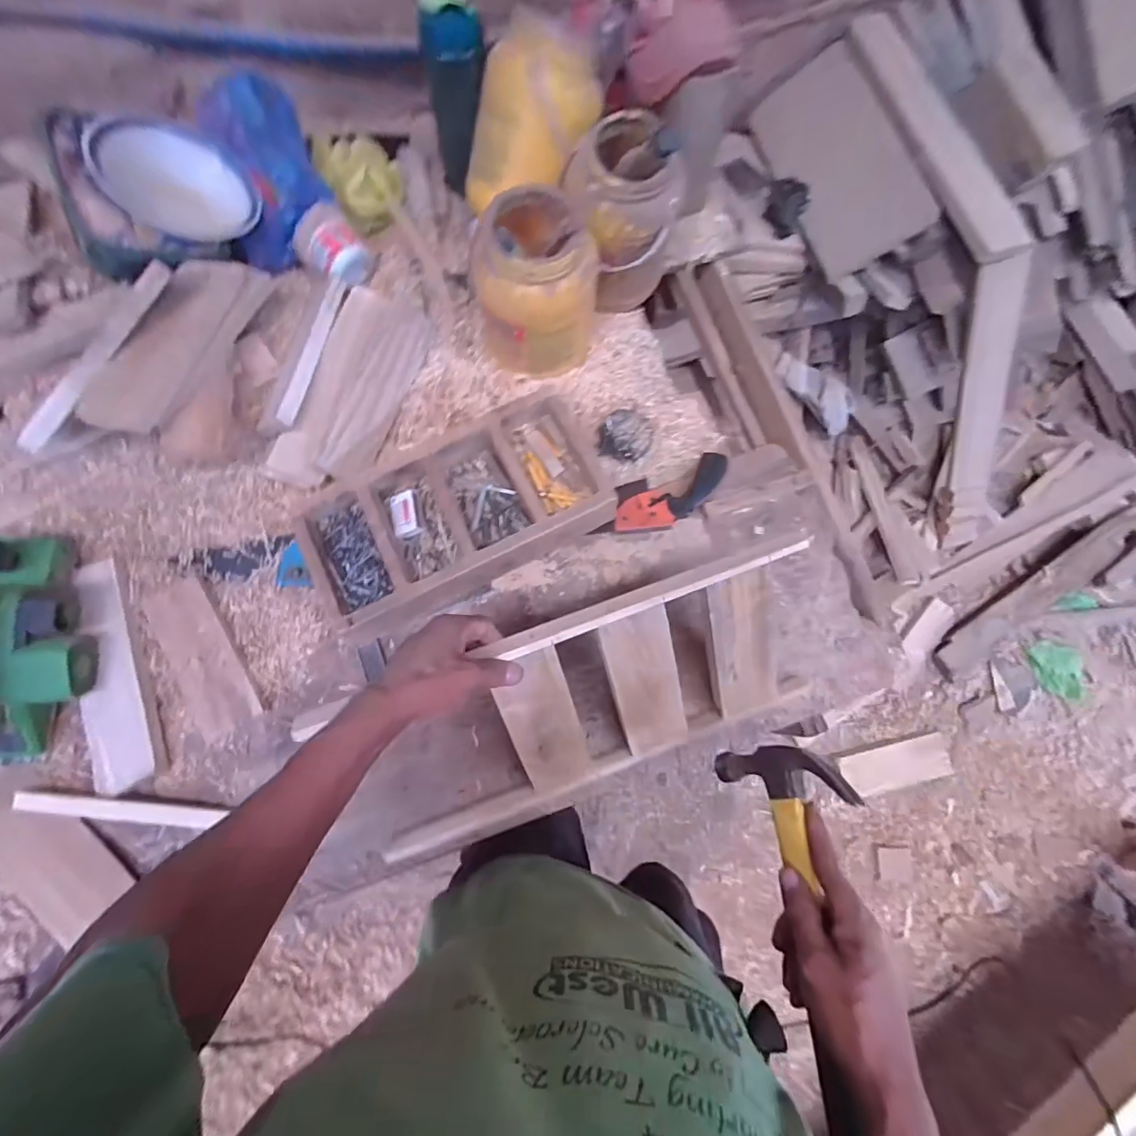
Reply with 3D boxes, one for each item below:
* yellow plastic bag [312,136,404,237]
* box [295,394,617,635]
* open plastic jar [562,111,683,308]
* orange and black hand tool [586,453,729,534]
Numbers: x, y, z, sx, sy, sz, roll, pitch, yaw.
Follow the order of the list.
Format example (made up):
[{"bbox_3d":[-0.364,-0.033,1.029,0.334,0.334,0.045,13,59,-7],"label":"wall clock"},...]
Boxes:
[{"bbox_3d":[-0.311,-0.589,0.806,0.115,0.088,0.133,-17,72,-4],"label":"yellow plastic bag"},{"bbox_3d":[-0.141,-0.073,0.678,0.357,0.061,0.195,-26,73,-7],"label":"box"},{"bbox_3d":[0.075,-0.479,0.739,0.145,0.218,0.148,0,72,1],"label":"open plastic jar"},{"bbox_3d":[0.129,-0.096,0.733,0.194,0.026,0.082,-14,72,-3],"label":"orange and black hand tool"}]

